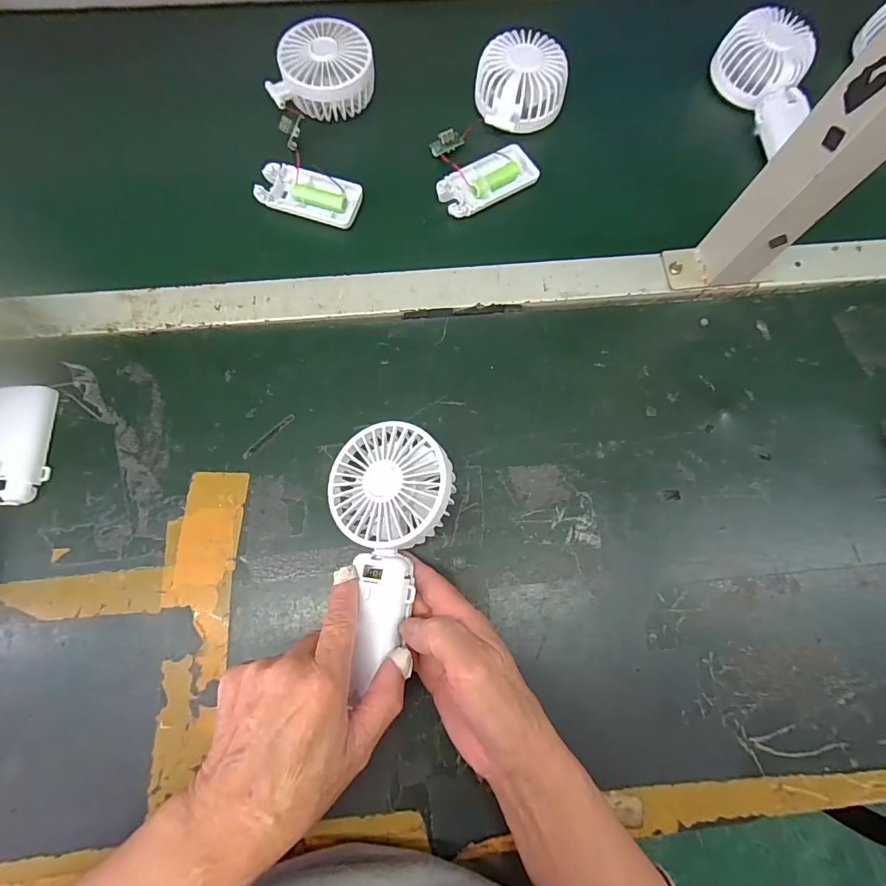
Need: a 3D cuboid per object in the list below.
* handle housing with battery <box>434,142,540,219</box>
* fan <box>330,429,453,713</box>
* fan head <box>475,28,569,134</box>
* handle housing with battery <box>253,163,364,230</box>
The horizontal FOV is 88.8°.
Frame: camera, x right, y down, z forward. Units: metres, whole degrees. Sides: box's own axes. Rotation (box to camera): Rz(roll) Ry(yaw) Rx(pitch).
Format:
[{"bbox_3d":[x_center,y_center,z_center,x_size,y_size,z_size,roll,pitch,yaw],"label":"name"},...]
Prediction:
[{"bbox_3d":[0.042,-0.250,0.431,0.095,0.009,0.047,-32,79,-9],"label":"handle housing with battery"},{"bbox_3d":[-0.038,0.067,0.306,0.083,0.034,0.162,2,75,-1],"label":"fan"},{"bbox_3d":[0.076,-0.350,0.441,0.085,0.036,0.087,3,76,-1],"label":"fan head"},{"bbox_3d":[-0.125,-0.234,0.427,0.094,0.012,0.045,17,76,3],"label":"handle housing with battery"}]

